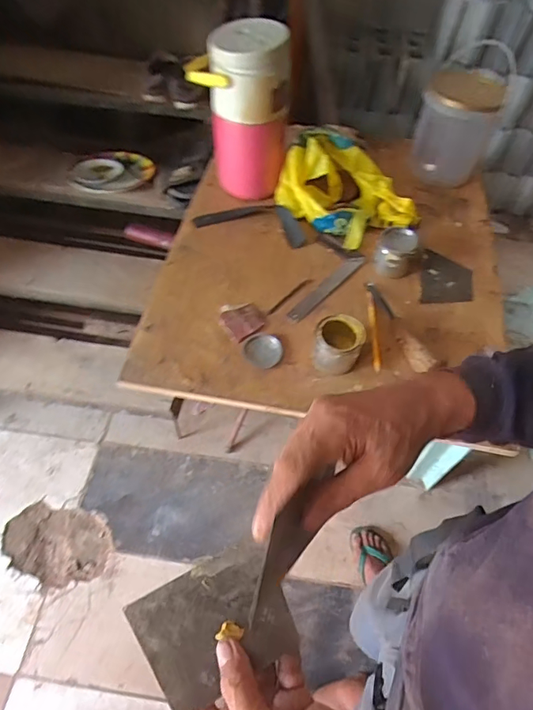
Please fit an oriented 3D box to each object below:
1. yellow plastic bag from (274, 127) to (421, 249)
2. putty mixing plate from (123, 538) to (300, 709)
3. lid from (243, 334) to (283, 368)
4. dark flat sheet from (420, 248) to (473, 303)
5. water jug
[{"bbox_3d":[0.162,-0.333,0.880,0.216,0.130,0.226,-30,63,-21],"label":"yellow plastic bag"},{"bbox_3d":[-0.041,0.211,0.353,0.114,0.008,0.088,-20,54,-17],"label":"putty mixing plate"},{"bbox_3d":[-0.006,-0.007,0.723,0.061,0.013,0.057,1,57,-2],"label":"lid"},{"bbox_3d":[0.336,-0.142,0.827,0.092,0.010,0.133,14,57,6],"label":"dark flat sheet"},{"bbox_3d":[-0.044,-0.429,0.832,0.154,0.301,0.122,7,57,2],"label":"water jug"}]

